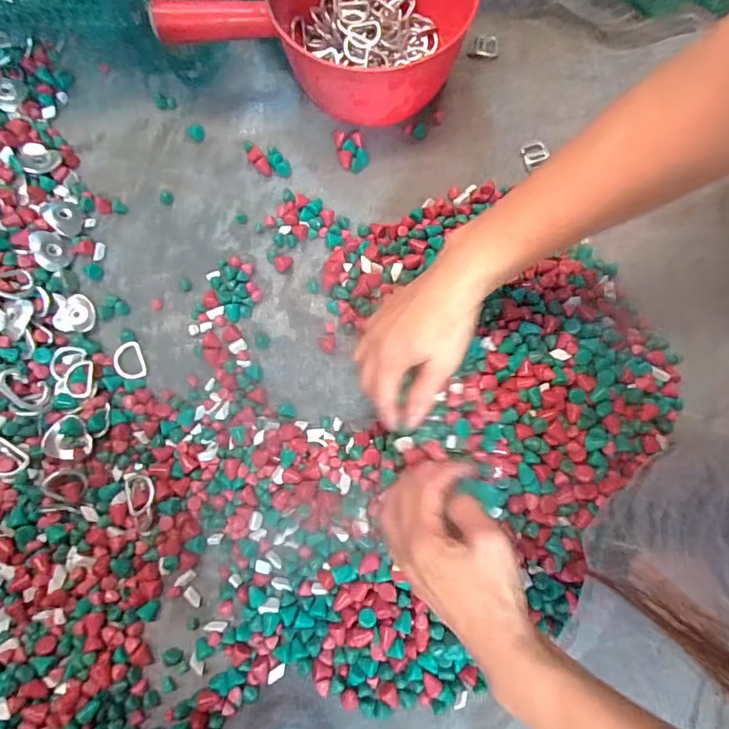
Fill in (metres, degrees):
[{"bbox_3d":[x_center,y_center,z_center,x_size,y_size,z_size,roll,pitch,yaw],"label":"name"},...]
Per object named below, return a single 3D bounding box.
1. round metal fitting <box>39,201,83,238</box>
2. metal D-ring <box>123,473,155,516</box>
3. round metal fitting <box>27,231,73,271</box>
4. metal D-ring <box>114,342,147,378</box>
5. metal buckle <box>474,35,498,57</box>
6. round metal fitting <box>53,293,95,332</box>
[{"bbox_3d":[-0.277,-0.137,0.446,0.035,0.015,0.029,44,80,9],"label":"round metal fitting"},{"bbox_3d":[-0.186,0.104,0.397,0.024,0.005,0.037,-23,66,4],"label":"metal D-ring"},{"bbox_3d":[-0.283,-0.103,0.435,0.035,0.005,0.032,17,77,-20],"label":"round metal fitting"},{"bbox_3d":[-0.209,-0.003,0.429,0.024,0.005,0.033,-14,89,-25],"label":"metal D-ring"},{"bbox_3d":[0.130,-0.339,0.515,0.023,0.004,0.025,1,76,0],"label":"metal buckle"},{"bbox_3d":[-0.258,-0.047,0.429,0.038,0.009,0.034,-2,76,-1],"label":"round metal fitting"}]

